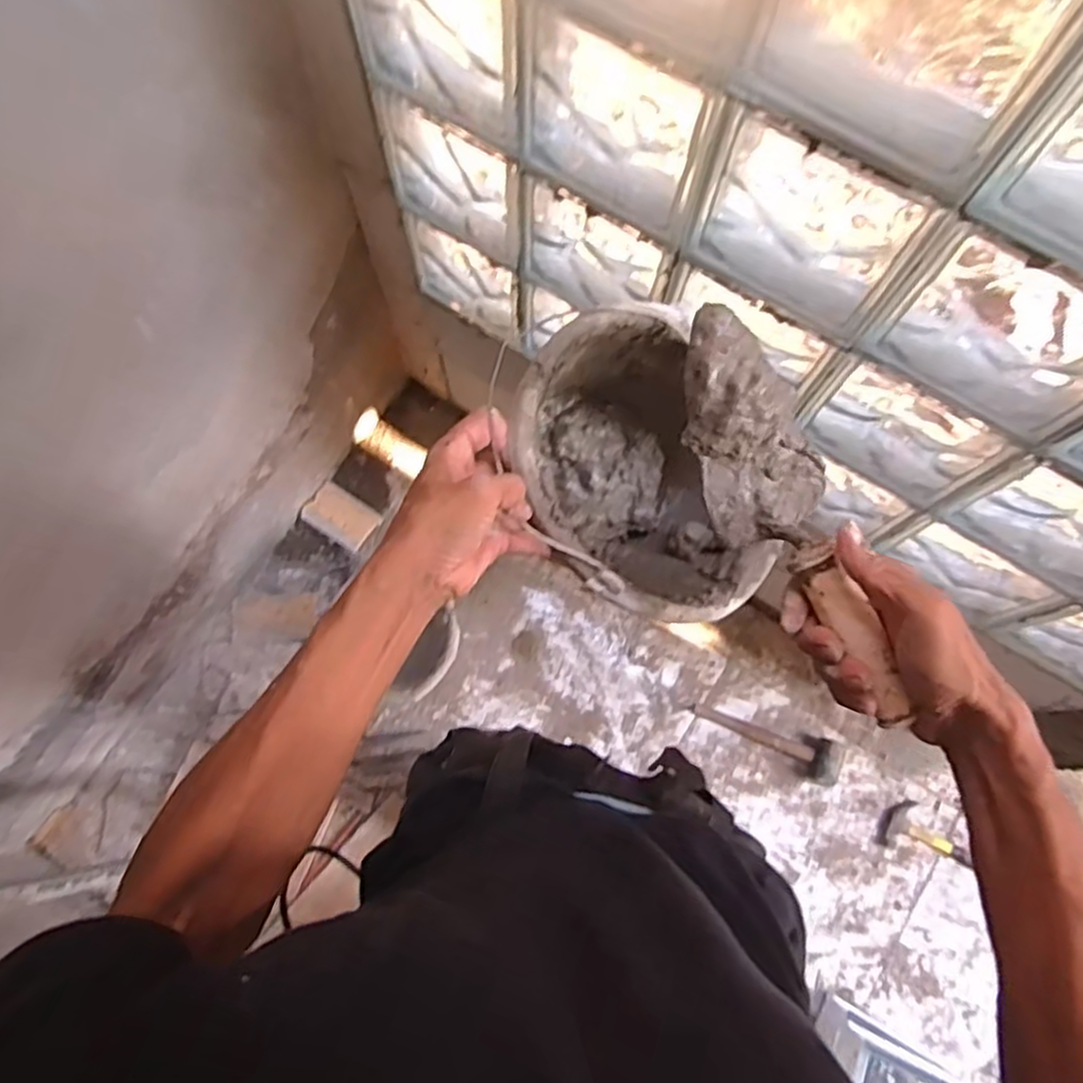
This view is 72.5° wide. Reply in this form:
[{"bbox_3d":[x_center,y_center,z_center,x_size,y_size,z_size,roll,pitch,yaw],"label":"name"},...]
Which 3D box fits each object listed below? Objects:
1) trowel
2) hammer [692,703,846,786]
[{"bbox_3d":[0.145,-0.022,0.448,0.078,0.057,0.236,-27,90,-8],"label":"trowel"},{"bbox_3d":[0.419,0.374,1.376,0.277,0.045,0.075,20,76,4],"label":"hammer"}]

